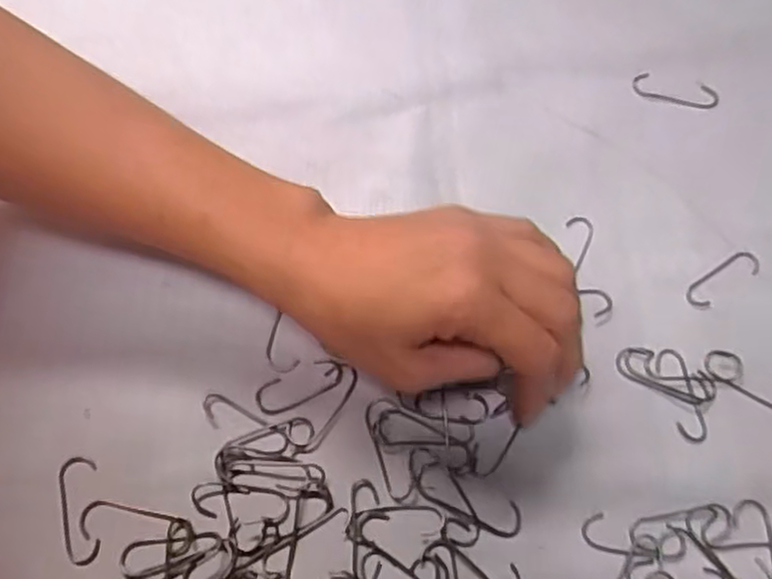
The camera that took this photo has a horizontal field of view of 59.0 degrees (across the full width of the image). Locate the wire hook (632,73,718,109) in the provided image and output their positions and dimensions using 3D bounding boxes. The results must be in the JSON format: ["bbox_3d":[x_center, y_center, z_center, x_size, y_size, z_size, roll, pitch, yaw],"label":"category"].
[{"bbox_3d":[0.158,-0.107,0.371,0.046,0.004,0.016,14,68,4],"label":"wire hook"}]

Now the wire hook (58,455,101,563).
[{"bbox_3d":[-0.127,0.091,0.281,0.015,0.004,0.043,-11,68,-6],"label":"wire hook"}]

